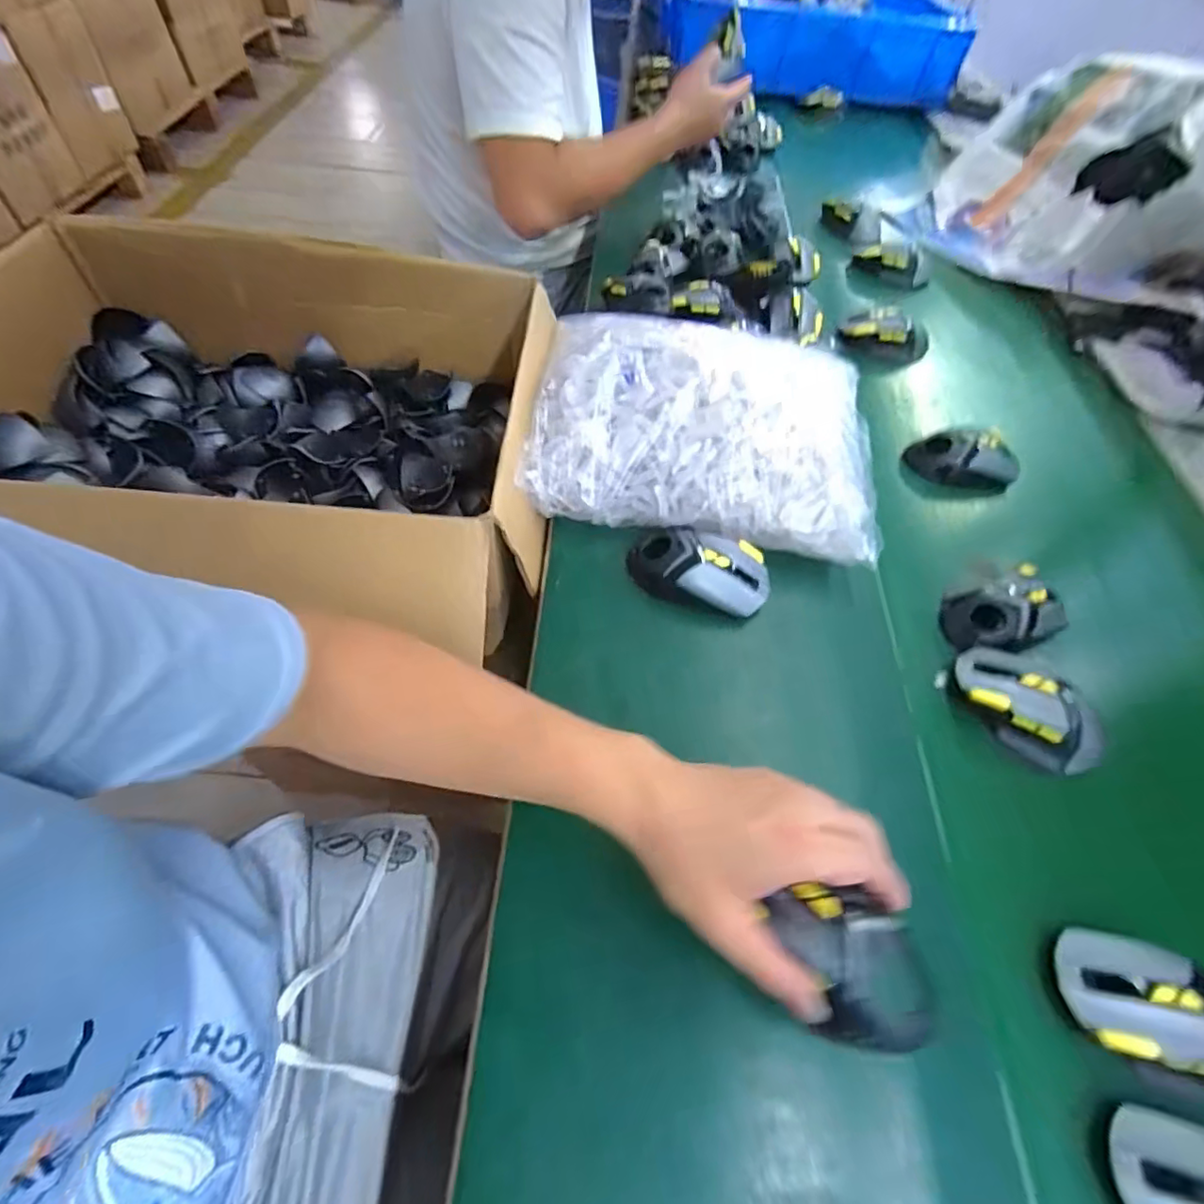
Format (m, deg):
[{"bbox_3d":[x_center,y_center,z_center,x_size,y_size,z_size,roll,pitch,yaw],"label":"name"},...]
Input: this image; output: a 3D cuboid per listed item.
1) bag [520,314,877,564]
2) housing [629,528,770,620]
[{"bbox_3d":[0.096,-0.166,0.542,0.308,0.074,0.231,9,58,1],"label":"bag"},{"bbox_3d":[0.082,-0.030,0.490,0.120,0.036,0.063,17,56,8],"label":"housing"}]

